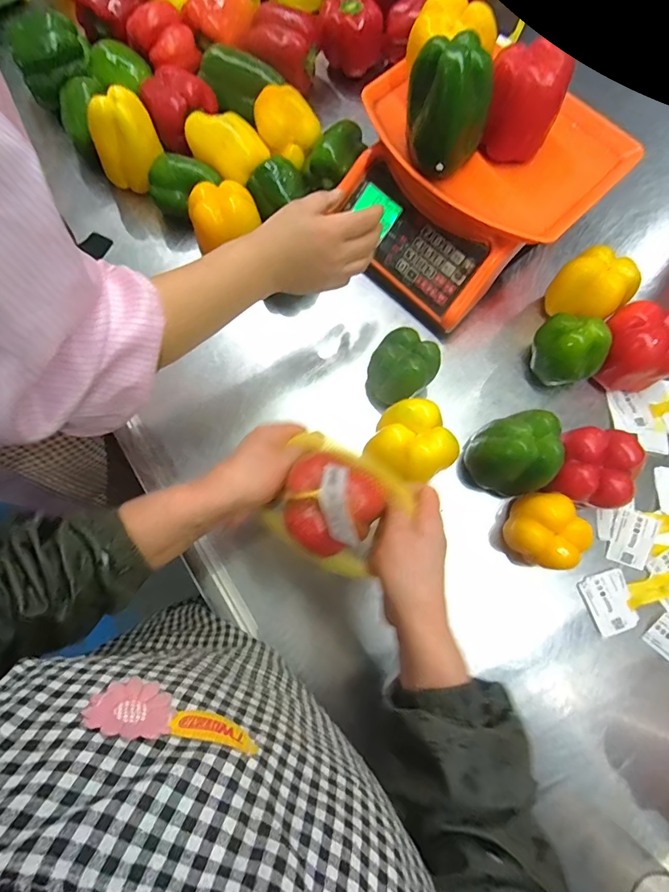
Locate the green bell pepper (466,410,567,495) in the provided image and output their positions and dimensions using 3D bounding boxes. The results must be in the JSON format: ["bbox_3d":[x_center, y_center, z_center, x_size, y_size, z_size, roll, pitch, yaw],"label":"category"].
[{"bbox_3d":[0.196,0.013,0.487,0.078,0.096,0.081,0,76,-1],"label":"green bell pepper"}]

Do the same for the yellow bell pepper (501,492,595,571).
[{"bbox_3d":[0.227,0.093,0.477,0.066,0.067,0.080,-42,80,-11],"label":"yellow bell pepper"}]

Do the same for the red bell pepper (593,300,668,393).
[{"bbox_3d":[0.362,-0.118,0.528,0.080,0.085,0.081,0,76,-1],"label":"red bell pepper"}]

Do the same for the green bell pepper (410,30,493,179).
[{"bbox_3d":[0.117,-0.345,0.447,0.065,0.095,0.077,-18,77,-6],"label":"green bell pepper"}]

